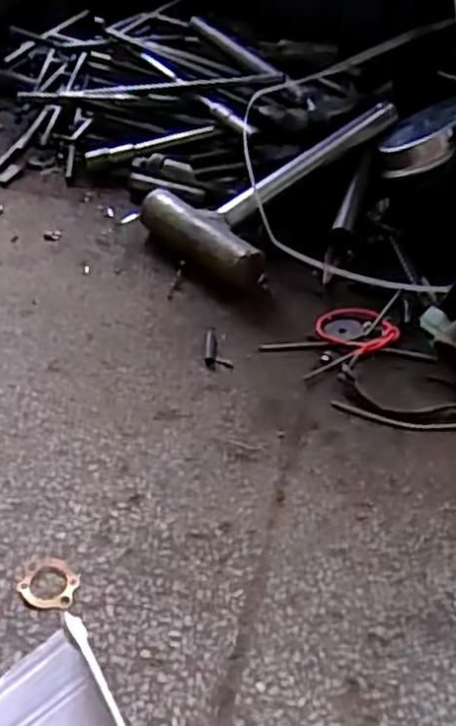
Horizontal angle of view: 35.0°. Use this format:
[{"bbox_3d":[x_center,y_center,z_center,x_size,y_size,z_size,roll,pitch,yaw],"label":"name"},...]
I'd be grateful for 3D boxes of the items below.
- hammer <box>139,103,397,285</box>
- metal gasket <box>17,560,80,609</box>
[{"bbox_3d":[0.042,-0.199,0.781,0.151,0.083,0.303,27,48,22],"label":"hammer"},{"bbox_3d":[-0.114,0.141,0.462,0.036,0.004,0.031,18,45,13],"label":"metal gasket"}]

